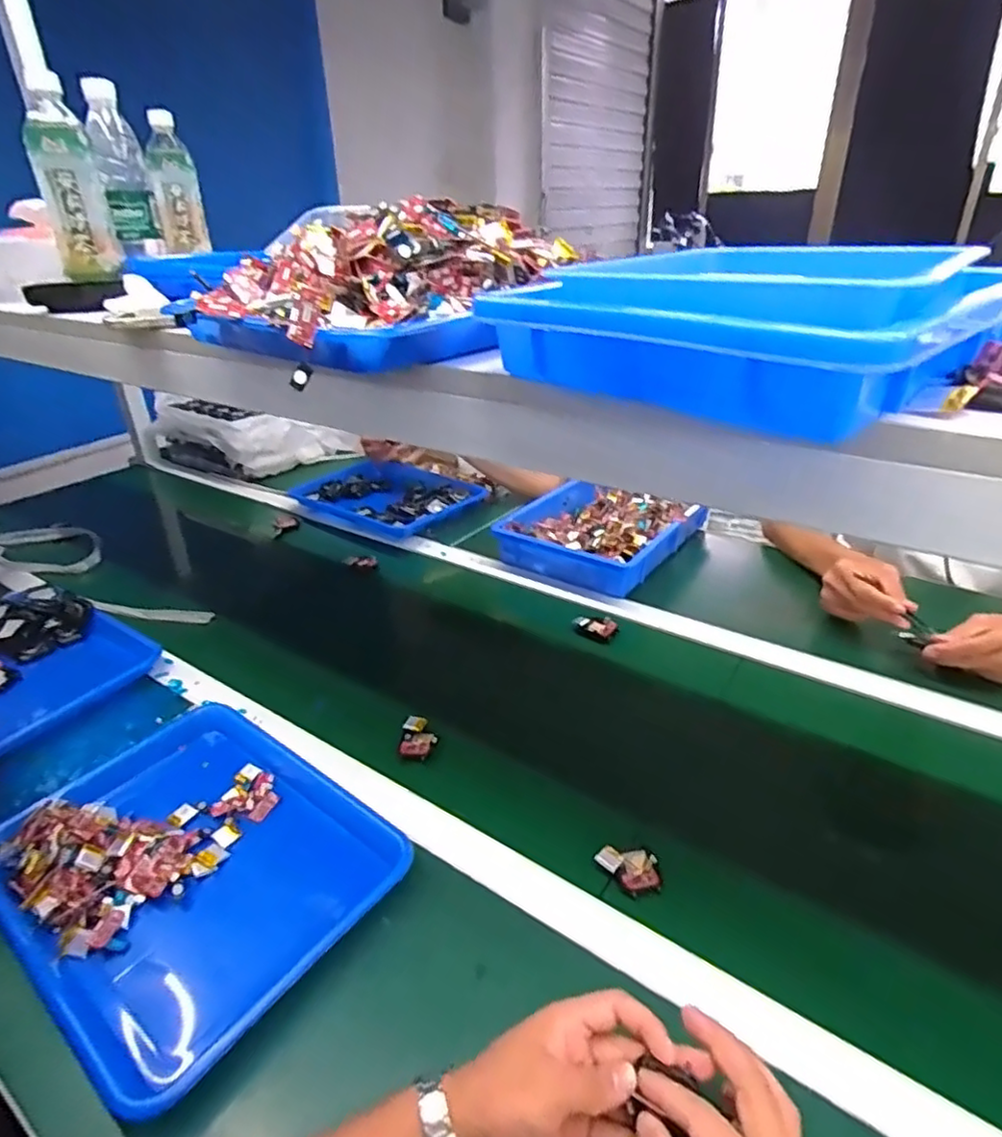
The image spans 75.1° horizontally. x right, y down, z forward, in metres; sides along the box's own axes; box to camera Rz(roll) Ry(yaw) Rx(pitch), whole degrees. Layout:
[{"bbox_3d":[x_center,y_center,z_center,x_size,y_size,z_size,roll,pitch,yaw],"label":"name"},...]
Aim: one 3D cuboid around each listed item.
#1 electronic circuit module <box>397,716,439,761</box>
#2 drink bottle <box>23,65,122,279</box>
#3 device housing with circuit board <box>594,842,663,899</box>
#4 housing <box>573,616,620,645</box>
[{"bbox_3d":[-0.089,0.184,0.709,0.039,0.022,0.046,2,29,7],"label":"electronic circuit module"},{"bbox_3d":[-0.473,-0.417,0.715,0.059,0.178,0.062,-14,31,-21],"label":"drink bottle"},{"bbox_3d":[0.109,0.255,0.557,0.053,0.015,0.040,-1,28,1],"label":"device housing with circuit board"},{"bbox_3d":[0.129,0.081,0.887,0.060,0.028,0.021,12,31,23],"label":"housing"}]

